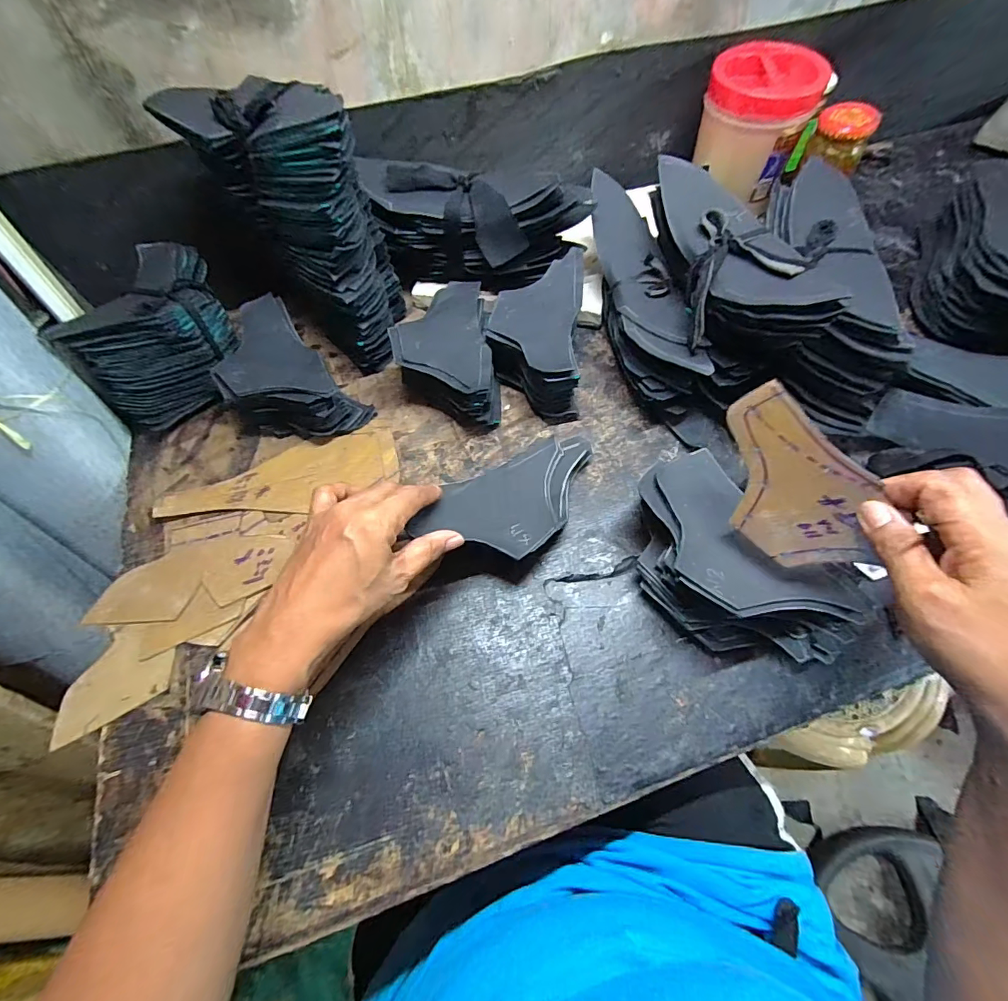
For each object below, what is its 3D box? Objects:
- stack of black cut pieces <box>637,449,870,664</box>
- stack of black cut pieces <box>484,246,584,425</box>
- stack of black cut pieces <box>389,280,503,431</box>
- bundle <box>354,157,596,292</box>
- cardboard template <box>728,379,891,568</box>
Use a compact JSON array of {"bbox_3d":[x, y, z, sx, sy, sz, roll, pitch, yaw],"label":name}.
[{"bbox_3d":[0.165,0.054,0.336,0.098,0.064,0.176,-35,66,-14],"label":"stack of black cut pieces"},{"bbox_3d":[0.032,-0.163,0.456,0.087,0.075,0.151,2,63,4],"label":"stack of black cut pieces"},{"bbox_3d":[-0.057,-0.141,0.459,0.095,0.058,0.156,-12,62,-3],"label":"stack of black cut pieces"},{"bbox_3d":[-0.031,-0.280,0.479,0.225,0.106,0.085,11,64,9],"label":"bundle"},{"bbox_3d":[0.181,-0.014,0.279,0.072,0.111,0.004,4,21,42],"label":"cardboard template"}]

